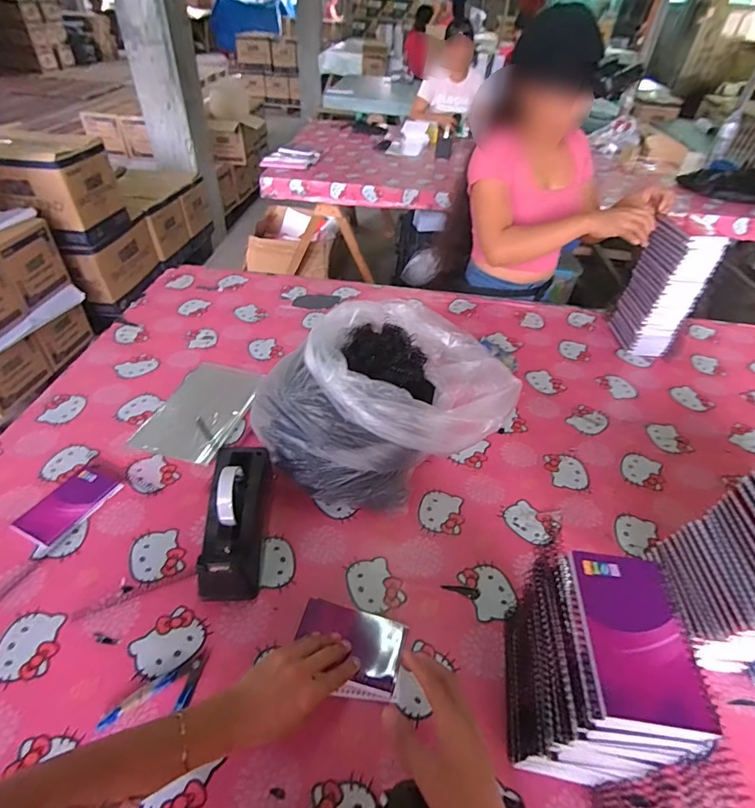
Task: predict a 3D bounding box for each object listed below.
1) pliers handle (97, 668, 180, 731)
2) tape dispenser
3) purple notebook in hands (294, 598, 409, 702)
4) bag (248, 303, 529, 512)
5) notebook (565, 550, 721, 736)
[{"bbox_3d":[-0.272,0.336,0.507,0.086,0.011,0.015,-27,50,-28],"label":"pliers handle"},{"bbox_3d":[-0.200,0.161,0.628,0.077,0.117,0.206,1,43,-2],"label":"tape dispenser"},{"bbox_3d":[-0.035,0.315,0.572,0.138,0.019,0.096,15,42,5],"label":"purple notebook in hands"},{"bbox_3d":[0.018,0.004,0.748,0.332,0.218,0.362,30,50,27],"label":"bag"},{"bbox_3d":[0.203,0.182,0.355,0.082,0.013,0.124,7,43,5],"label":"notebook"}]

